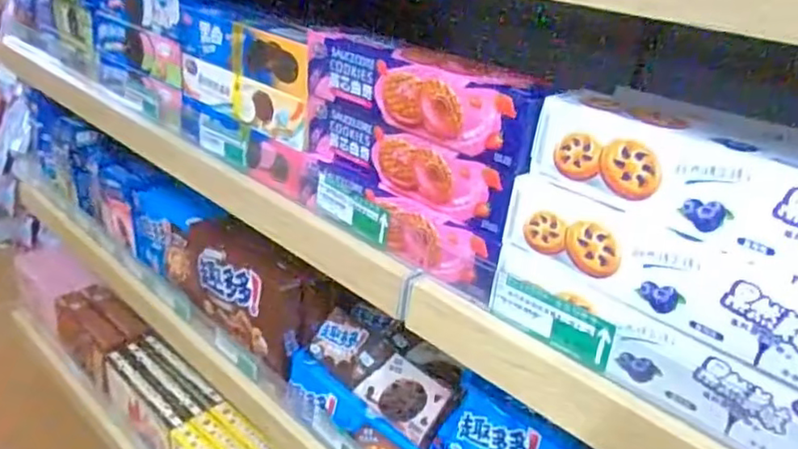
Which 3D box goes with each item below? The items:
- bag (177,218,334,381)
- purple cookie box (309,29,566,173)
[{"bbox_3d":[-0.191,0.069,0.782,0.238,0.148,0.066,25,31,32],"label":"bag"},{"bbox_3d":[0.020,-0.108,0.498,0.223,0.062,0.050,28,33,36],"label":"purple cookie box"}]

